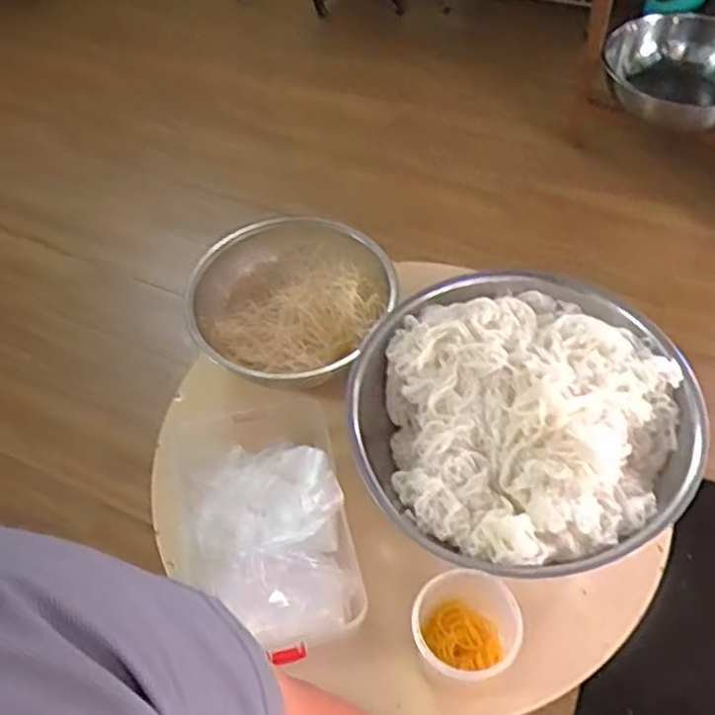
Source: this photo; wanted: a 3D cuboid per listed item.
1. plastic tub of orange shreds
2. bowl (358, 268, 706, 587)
[{"bbox_3d":[0.099,0.253,0.660,0.088,0.087,0.092,-2,53,2],"label":"plastic tub of orange shreds"},{"bbox_3d":[0.181,0.058,0.789,0.349,0.096,0.345,-2,53,2],"label":"bowl"}]

